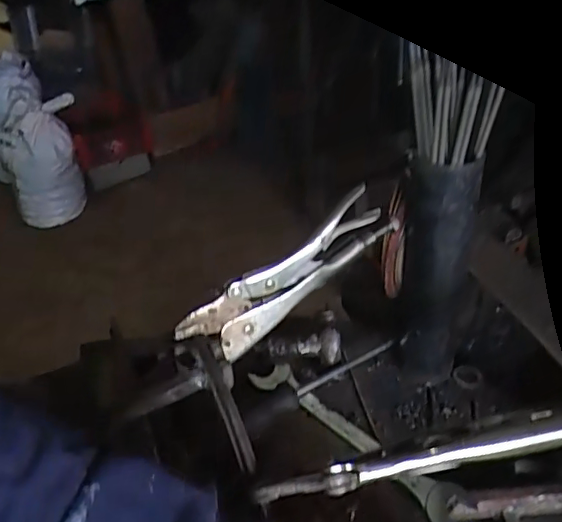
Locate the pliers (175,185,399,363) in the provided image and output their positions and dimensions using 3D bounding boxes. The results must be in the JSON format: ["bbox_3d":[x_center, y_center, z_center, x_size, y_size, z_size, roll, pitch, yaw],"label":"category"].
[{"bbox_3d":[0.005,0.008,0.400,0.166,0.054,0.016,-40,20,-11],"label":"pliers"}]

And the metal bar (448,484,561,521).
[{"bbox_3d":[0.163,0.170,0.401,0.089,0.015,0.019,-7,36,0],"label":"metal bar"}]

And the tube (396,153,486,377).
[{"bbox_3d":[0.122,0.014,0.463,0.067,0.197,0.045,9,42,10],"label":"tube"}]

